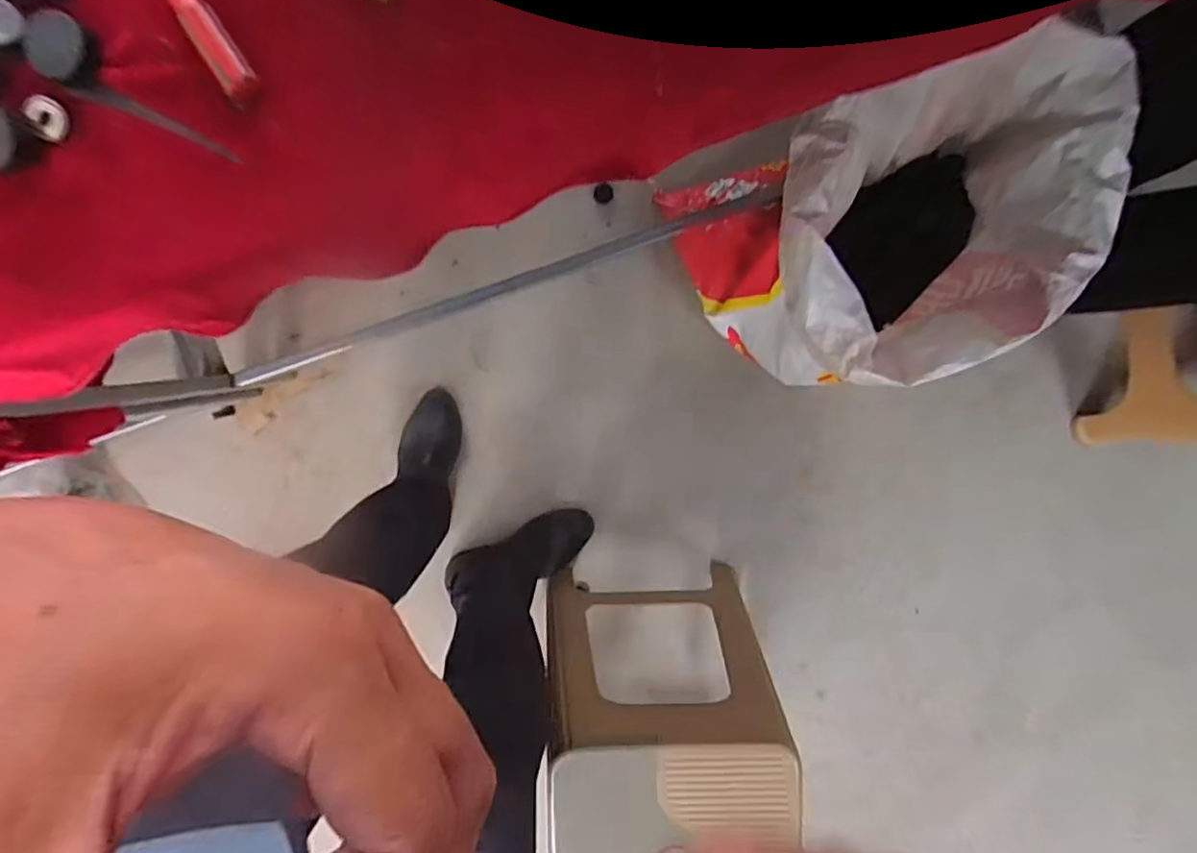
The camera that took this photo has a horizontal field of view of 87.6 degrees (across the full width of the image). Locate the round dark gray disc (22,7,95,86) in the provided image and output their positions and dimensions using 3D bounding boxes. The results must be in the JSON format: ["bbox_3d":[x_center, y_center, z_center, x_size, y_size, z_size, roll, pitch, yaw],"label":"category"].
[{"bbox_3d":[-0.279,-0.196,0.322,0.028,0.004,0.034,-24,105,-13],"label":"round dark gray disc"}]

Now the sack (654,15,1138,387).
[{"bbox_3d":[0.343,-0.236,0.806,0.387,0.417,0.312,-12,96,2],"label":"sack"}]

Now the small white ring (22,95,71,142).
[{"bbox_3d":[-0.291,-0.162,0.330,0.019,0.005,0.021,9,101,-30],"label":"small white ring"}]

